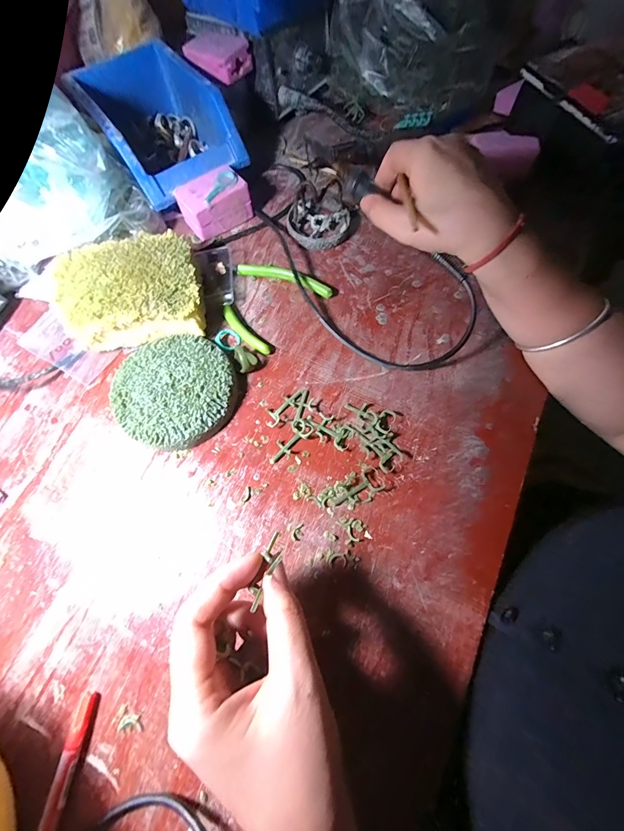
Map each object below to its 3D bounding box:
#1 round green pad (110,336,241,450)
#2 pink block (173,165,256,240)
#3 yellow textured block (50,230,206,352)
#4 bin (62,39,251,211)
[{"bbox_3d":[-0.119,-0.022,0.292,0.101,0.024,0.100,-1,69,1],"label":"round green pad"},{"bbox_3d":[-0.106,-0.232,0.365,0.071,0.040,0.049,-36,72,-11],"label":"pink block"},{"bbox_3d":[-0.169,-0.111,0.315,0.132,0.049,0.097,-10,69,-2],"label":"yellow textured block"},{"bbox_3d":[-0.174,-0.329,0.384,0.121,0.076,0.197,-33,72,-10],"label":"bin"}]

